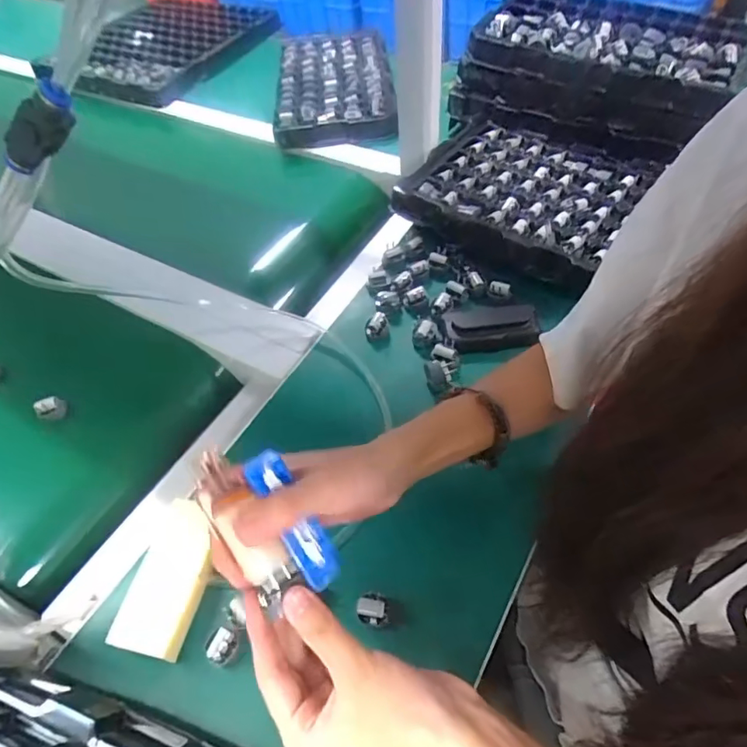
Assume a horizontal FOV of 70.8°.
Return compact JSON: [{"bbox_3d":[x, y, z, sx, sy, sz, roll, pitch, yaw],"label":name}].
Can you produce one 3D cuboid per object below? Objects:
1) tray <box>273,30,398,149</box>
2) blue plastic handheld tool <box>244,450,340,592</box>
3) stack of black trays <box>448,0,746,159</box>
[{"bbox_3d":[-0.070,-0.527,0.950,0.202,0.047,0.378,-6,53,1],"label":"tray"},{"bbox_3d":[-0.043,0.079,0.290,0.021,0.011,0.080,-27,85,-14],"label":"blue plastic handheld tool"},{"bbox_3d":[0.316,-0.434,0.742,0.369,0.098,0.224,20,58,19],"label":"stack of black trays"}]

